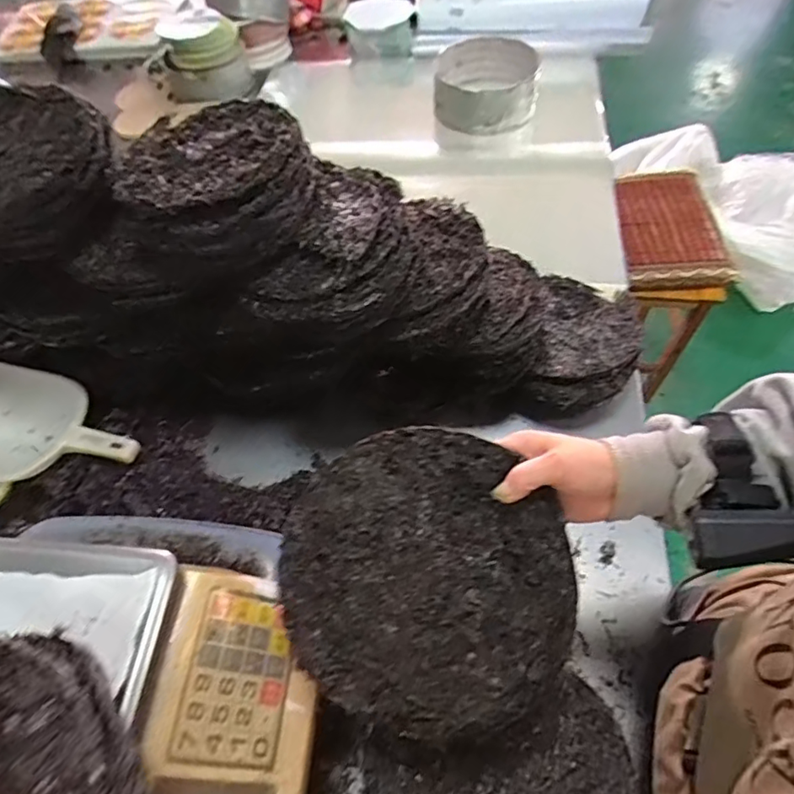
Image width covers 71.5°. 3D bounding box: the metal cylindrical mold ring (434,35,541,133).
[{"bbox_3d":[0.173,-0.610,1.074,0.185,0.083,0.177,-2,57,3],"label":"metal cylindrical mold ring"}]

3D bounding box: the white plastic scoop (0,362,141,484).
[{"bbox_3d":[-0.492,0.050,0.727,0.333,0.089,0.171,8,58,10],"label":"white plastic scoop"}]

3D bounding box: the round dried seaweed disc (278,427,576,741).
[{"bbox_3d":[0.018,0.121,0.374,0.189,0.008,0.190,-1,80,6],"label":"round dried seaweed disc"}]

